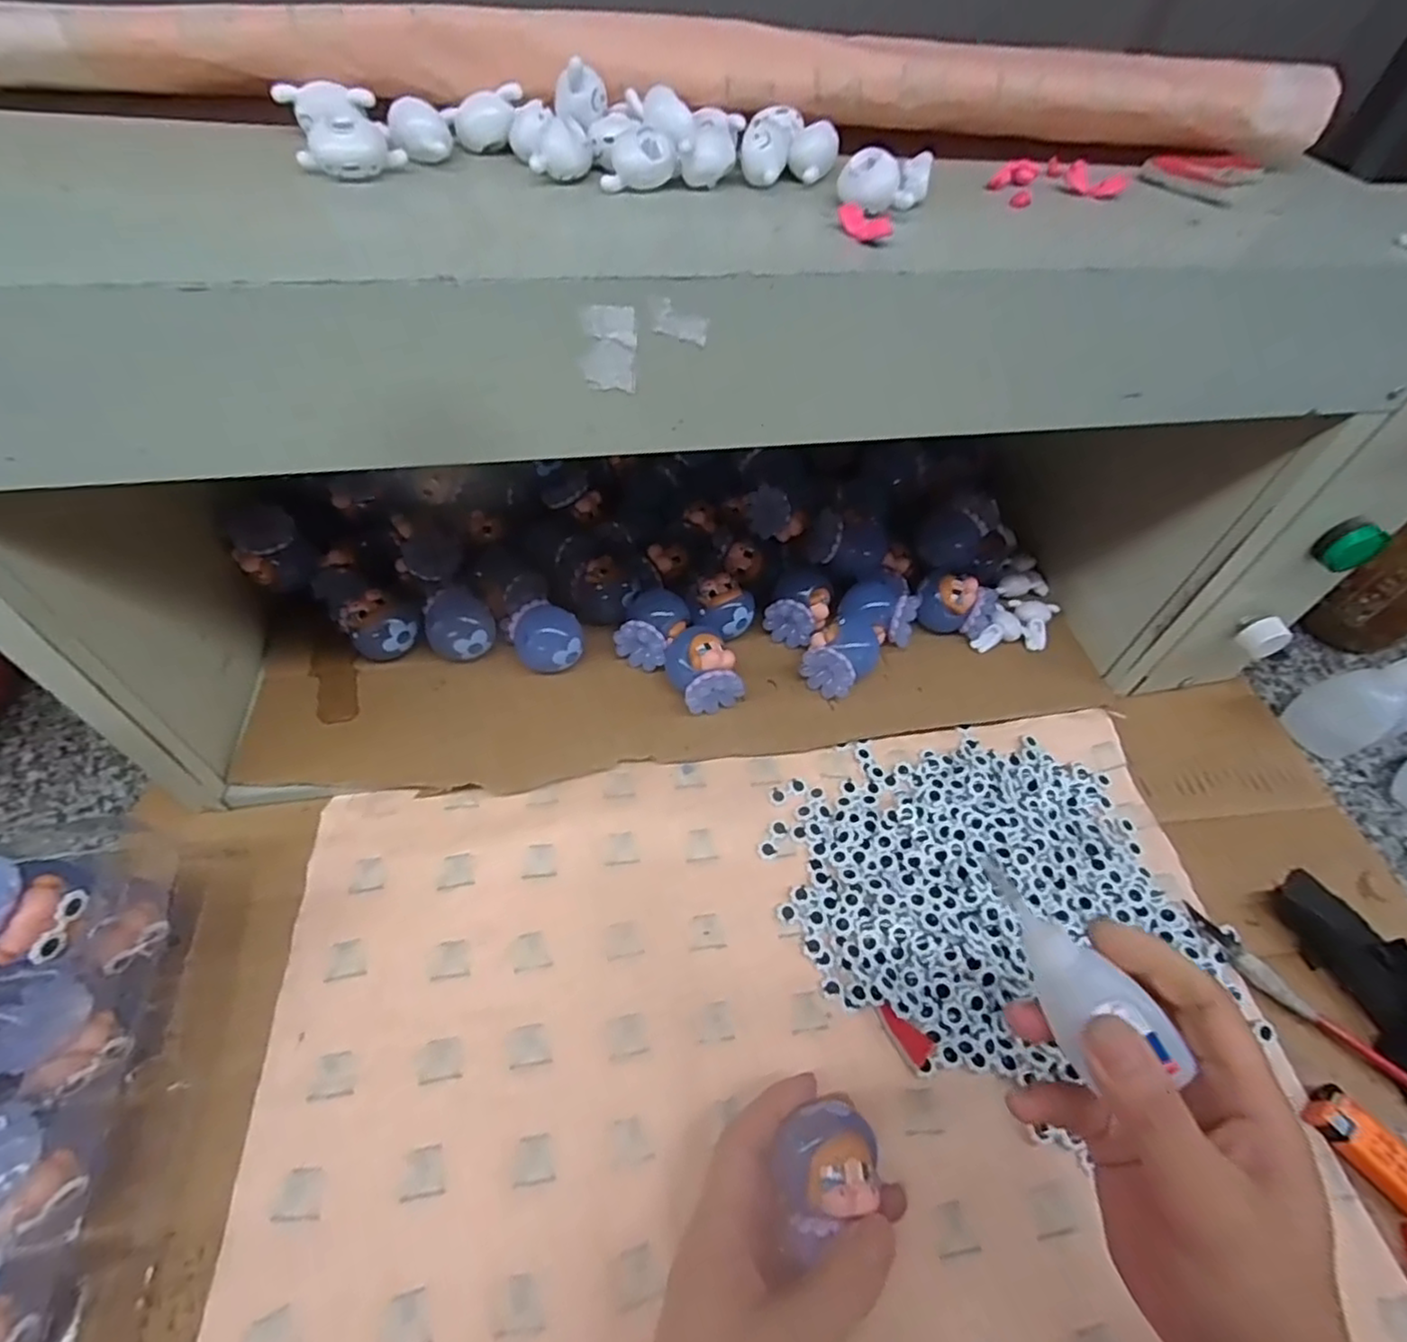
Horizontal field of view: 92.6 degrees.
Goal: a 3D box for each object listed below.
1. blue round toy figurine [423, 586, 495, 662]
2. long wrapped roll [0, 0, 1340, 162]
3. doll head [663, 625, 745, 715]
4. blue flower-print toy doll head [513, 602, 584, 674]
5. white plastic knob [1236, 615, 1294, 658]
[{"bbox_3d":[-0.157,-0.027,0.436,0.040,0.031,0.046,-21,59,-14],"label":"blue round toy figurine"},{"bbox_3d":[-0.008,-0.216,0.253,0.517,0.034,0.033,-4,54,-8],"label":"long wrapped roll"},{"bbox_3d":[-0.002,-0.001,0.426,0.039,0.040,0.054,-20,59,-14],"label":"doll head"},{"bbox_3d":[-0.098,-0.017,0.431,0.042,0.034,0.037,-10,57,-8],"label":"blue flower-print toy doll head"},{"bbox_3d":[0.348,-0.021,0.419,0.022,0.024,0.016,57,21,-1],"label":"white plastic knob"}]

